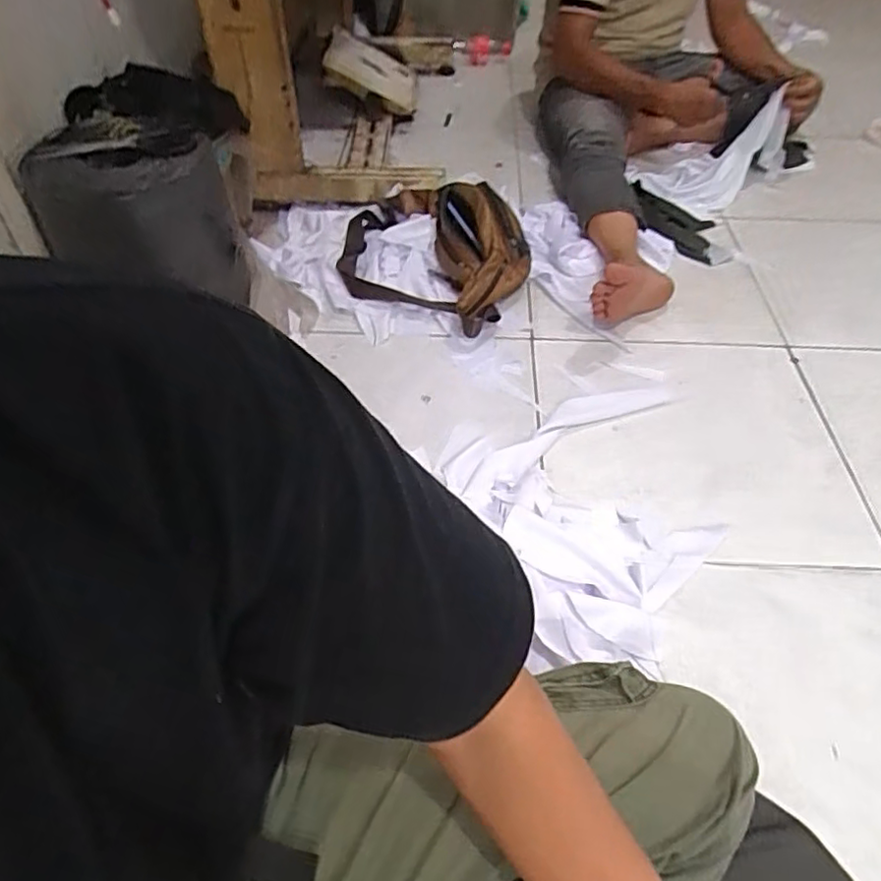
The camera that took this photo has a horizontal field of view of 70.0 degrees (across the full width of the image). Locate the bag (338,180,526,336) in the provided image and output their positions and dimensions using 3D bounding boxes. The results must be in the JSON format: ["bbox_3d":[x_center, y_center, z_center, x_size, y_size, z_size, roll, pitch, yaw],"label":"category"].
[{"bbox_3d":[-0.016,-0.333,1.058,0.335,0.115,0.260,21,52,19],"label":"bag"}]

